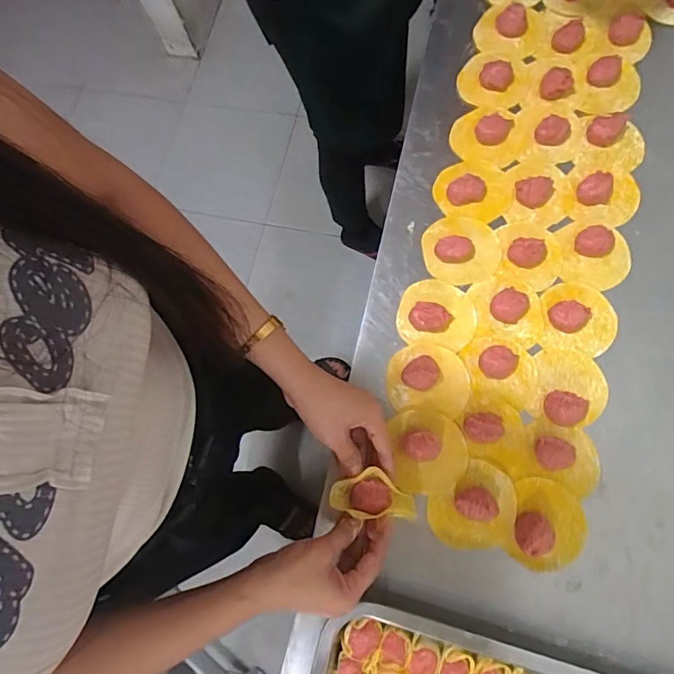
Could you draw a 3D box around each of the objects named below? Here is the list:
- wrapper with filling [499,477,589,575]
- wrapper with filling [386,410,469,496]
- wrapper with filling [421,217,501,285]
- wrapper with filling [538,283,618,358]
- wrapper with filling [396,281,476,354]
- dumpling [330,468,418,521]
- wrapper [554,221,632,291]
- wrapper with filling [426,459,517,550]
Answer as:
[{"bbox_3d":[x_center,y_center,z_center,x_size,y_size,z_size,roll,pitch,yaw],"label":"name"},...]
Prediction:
[{"bbox_3d":[0.200,0.178,0.441,0.066,0.024,0.081,15,74,3],"label":"wrapper with filling"},{"bbox_3d":[0.094,0.114,0.472,0.072,0.029,0.080,-1,74,-2],"label":"wrapper with filling"},{"bbox_3d":[0.138,-0.099,0.523,0.083,0.025,0.078,32,76,7],"label":"wrapper with filling"},{"bbox_3d":[0.256,-0.022,0.488,0.073,0.026,0.073,9,74,1],"label":"wrapper with filling"},{"bbox_3d":[0.109,-0.027,0.507,0.081,0.020,0.074,0,74,-2],"label":"wrapper with filling"},{"bbox_3d":[0.035,0.151,0.448,0.078,0.026,0.043,18,75,3],"label":"dumpling"},{"bbox_3d":[0.280,-0.089,0.510,0.079,0.023,0.069,18,75,3],"label":"wrapper"},{"bbox_3d":[0.134,0.162,0.451,0.077,0.023,0.083,0,74,-2],"label":"wrapper with filling"}]

